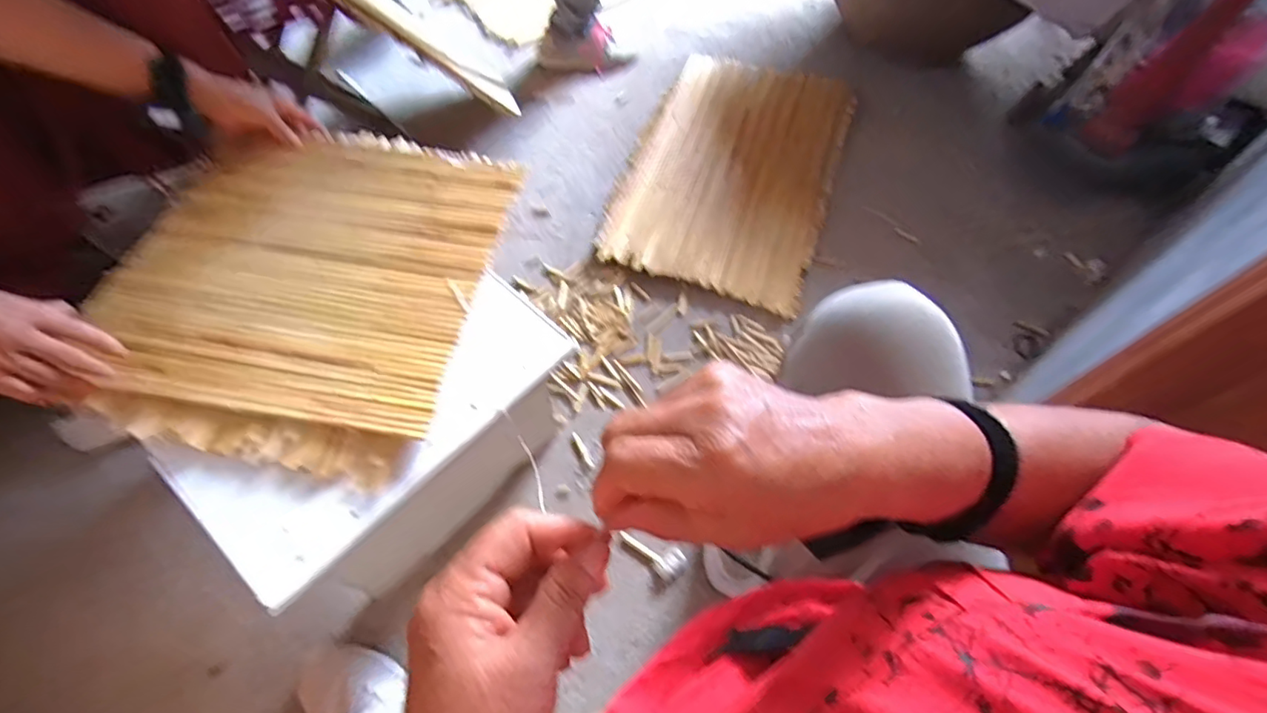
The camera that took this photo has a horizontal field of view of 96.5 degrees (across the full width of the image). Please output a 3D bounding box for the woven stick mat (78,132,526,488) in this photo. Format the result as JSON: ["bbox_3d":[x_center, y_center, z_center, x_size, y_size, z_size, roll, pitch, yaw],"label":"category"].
[{"bbox_3d":[-0.402,-0.110,0.699,0.430,0.026,0.464,13,61,4],"label":"woven stick mat"}]

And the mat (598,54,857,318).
[{"bbox_3d":[0.213,-0.408,1.184,0.410,0.030,0.691,19,61,8],"label":"mat"}]

